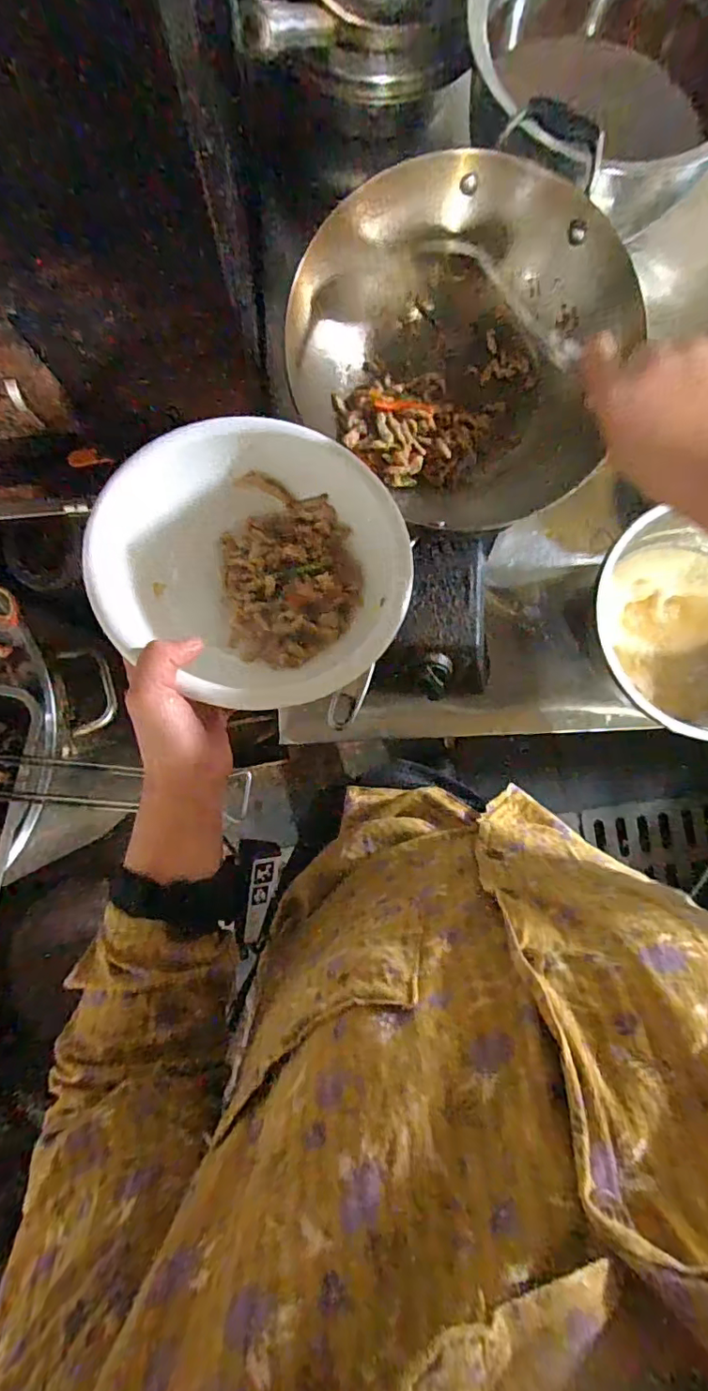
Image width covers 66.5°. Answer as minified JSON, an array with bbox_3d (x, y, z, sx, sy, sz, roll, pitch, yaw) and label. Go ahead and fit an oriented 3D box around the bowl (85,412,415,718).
[{"bbox_3d":[-0.070,-0.100,0.398,0.218,0.078,0.200,0,85,-2],"label":"bowl"}]

